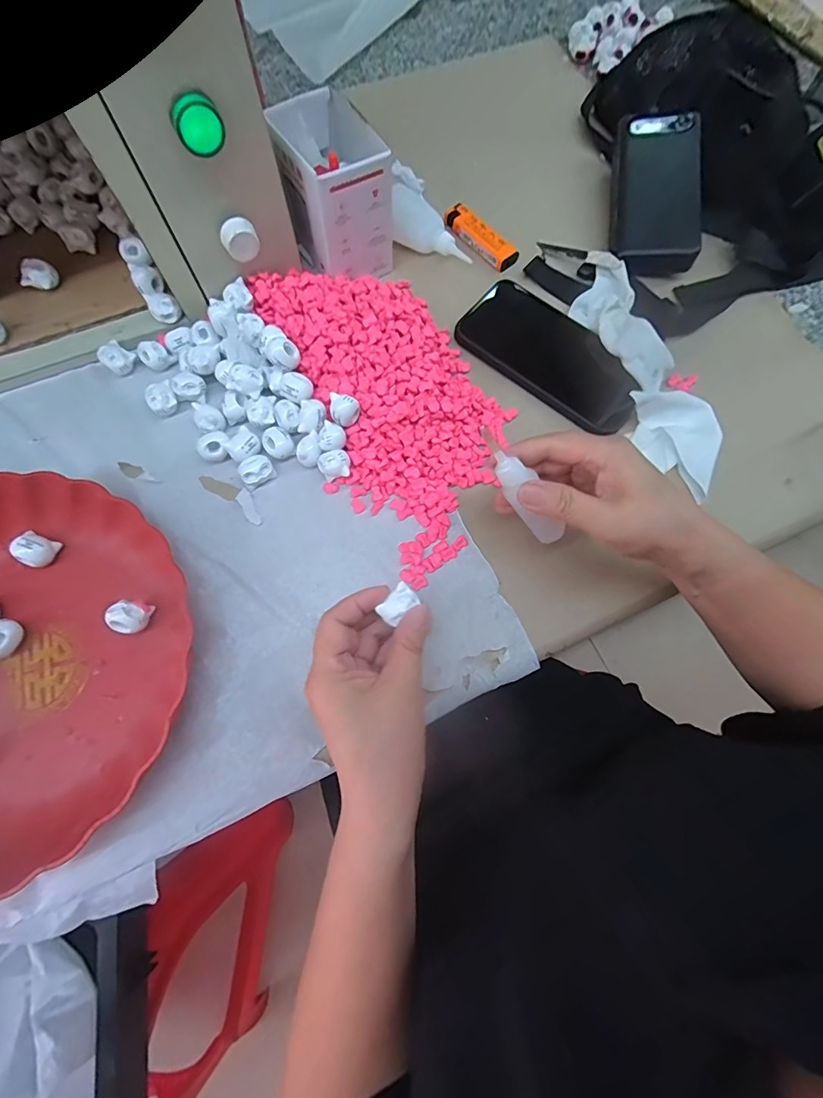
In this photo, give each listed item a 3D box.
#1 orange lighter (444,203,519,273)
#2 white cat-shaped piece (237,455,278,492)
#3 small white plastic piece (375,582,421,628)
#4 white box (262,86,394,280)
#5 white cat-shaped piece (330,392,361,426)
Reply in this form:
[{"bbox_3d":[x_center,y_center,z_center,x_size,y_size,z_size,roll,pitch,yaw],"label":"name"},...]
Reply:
[{"bbox_3d":[0.065,-0.295,0.426,0.021,0.011,0.082,-38,77,-13],"label":"orange lighter"},{"bbox_3d":[-0.119,-0.060,0.346,0.025,0.016,0.018,-33,76,-11],"label":"white cat-shaped piece"},{"bbox_3d":[-0.008,0.034,0.279,0.025,0.004,0.017,-40,78,-13],"label":"small white plastic piece"},{"bbox_3d":[-0.064,-0.293,0.379,0.075,0.096,0.088,-27,75,-10],"label":"white box"},{"bbox_3d":[-0.049,-0.103,0.335,0.021,0.018,0.016,2,72,-2],"label":"white cat-shaped piece"}]

